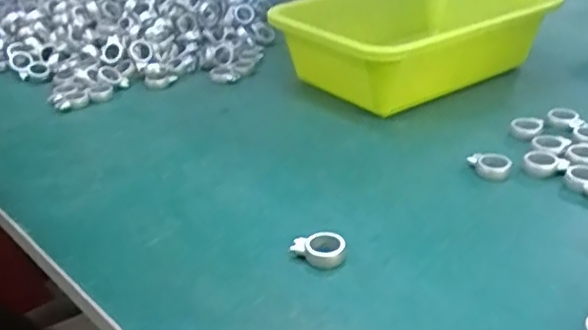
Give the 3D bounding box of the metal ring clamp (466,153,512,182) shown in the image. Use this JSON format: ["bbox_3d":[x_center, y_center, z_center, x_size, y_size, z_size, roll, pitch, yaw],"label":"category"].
[{"bbox_3d":[0.149,0.000,0.473,0.031,0.010,0.023,16,35,33],"label":"metal ring clamp"}]

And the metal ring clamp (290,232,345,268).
[{"bbox_3d":[0.015,0.054,0.390,0.033,0.013,0.023,-1,29,6],"label":"metal ring clamp"}]

